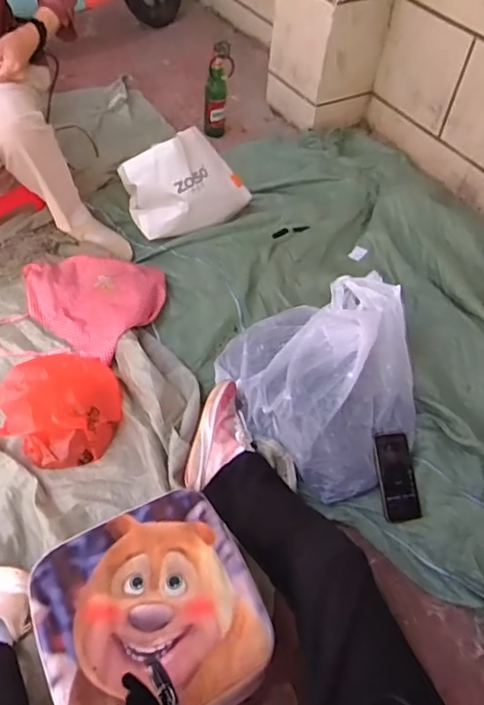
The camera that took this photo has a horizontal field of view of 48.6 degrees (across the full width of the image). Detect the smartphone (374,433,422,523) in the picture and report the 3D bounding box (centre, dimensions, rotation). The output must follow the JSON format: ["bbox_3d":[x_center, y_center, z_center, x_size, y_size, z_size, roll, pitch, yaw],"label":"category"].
[{"bbox_3d":[0.301,0.240,1.036,0.086,0.013,0.162,-5,79,-23],"label":"smartphone"}]

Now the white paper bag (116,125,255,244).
[{"bbox_3d":[-0.140,-0.439,1.426,0.329,0.234,0.171,-16,54,-18],"label":"white paper bag"}]

